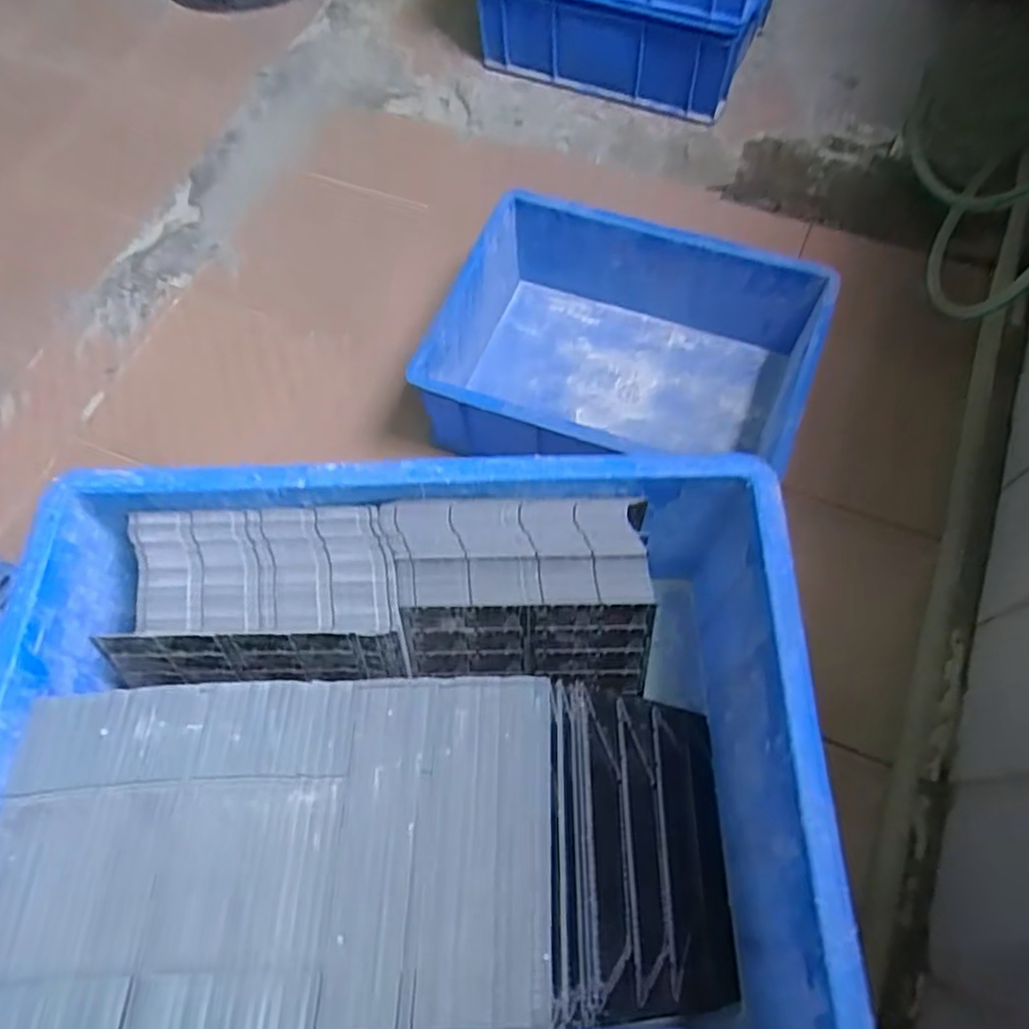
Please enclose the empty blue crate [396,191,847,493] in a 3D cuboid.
[{"bbox_3d":[0.134,-0.221,0.972,0.484,0.189,0.315,16,67,10],"label":"empty blue crate"}]

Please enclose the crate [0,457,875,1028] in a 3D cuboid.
[{"bbox_3d":[-0.065,0.154,0.454,0.459,0.159,0.332,-2,65,2],"label":"crate"}]

